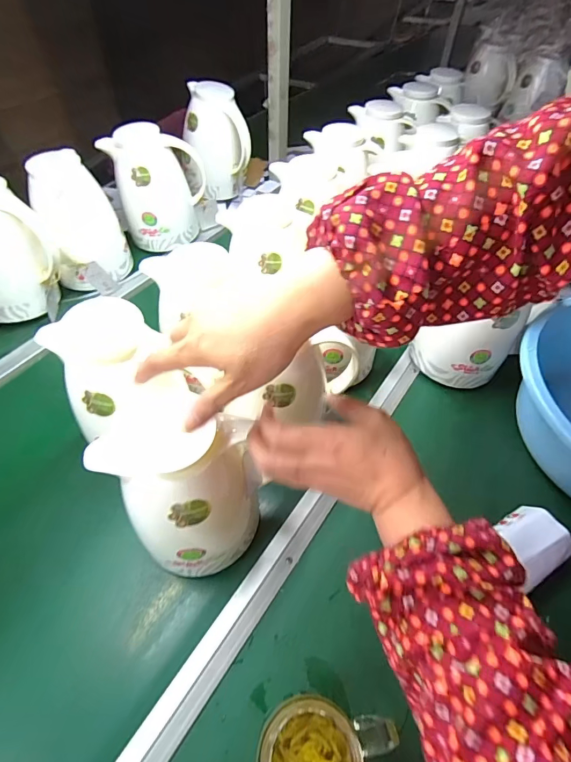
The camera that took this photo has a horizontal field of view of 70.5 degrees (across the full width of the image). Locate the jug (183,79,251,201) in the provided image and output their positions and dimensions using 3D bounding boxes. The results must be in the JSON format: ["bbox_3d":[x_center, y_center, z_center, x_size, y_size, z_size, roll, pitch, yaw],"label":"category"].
[{"bbox_3d":[-0.166,-0.575,0.981,0.153,0.200,0.152,-5,53,-5],"label":"jug"}]

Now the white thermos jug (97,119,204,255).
[{"bbox_3d":[-0.261,-0.399,0.842,0.188,0.204,0.118,-9,53,-8],"label":"white thermos jug"}]

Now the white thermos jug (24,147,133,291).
[{"bbox_3d":[-0.378,-0.289,0.749,0.136,0.193,0.159,-21,56,-17],"label":"white thermos jug"}]

